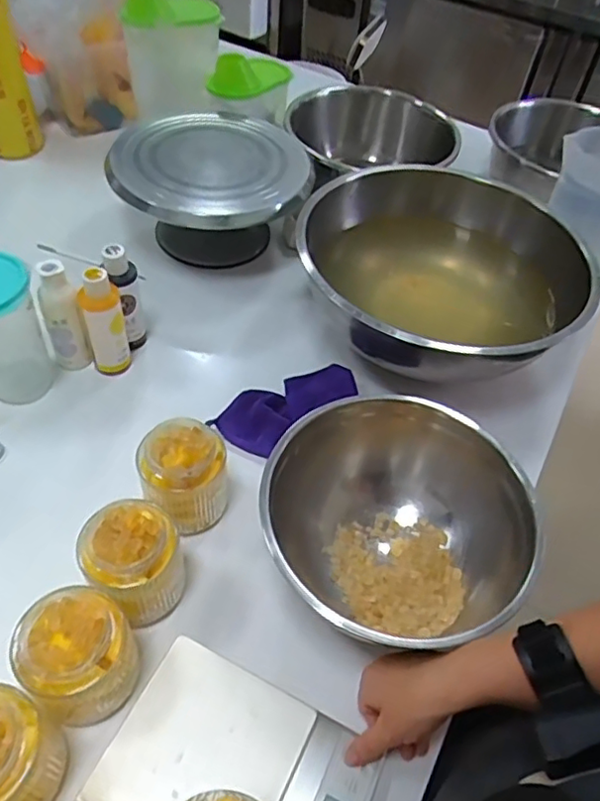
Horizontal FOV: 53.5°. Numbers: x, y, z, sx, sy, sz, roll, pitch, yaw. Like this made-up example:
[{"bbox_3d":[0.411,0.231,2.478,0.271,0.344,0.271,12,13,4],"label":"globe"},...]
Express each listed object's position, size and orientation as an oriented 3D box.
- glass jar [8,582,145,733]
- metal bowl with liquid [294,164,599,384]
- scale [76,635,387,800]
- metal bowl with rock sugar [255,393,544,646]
[{"bbox_3d":[-0.181,0.206,0.486,0.086,0.086,0.081,3,50,-4],"label":"glass jar"},{"bbox_3d":[0.175,-0.161,0.800,0.342,0.134,0.371,3,50,-4],"label":"metal bowl with liquid"},{"bbox_3d":[-0.048,0.300,0.481,0.201,0.032,0.143,21,52,11],"label":"scale"},{"bbox_3d":[0.088,0.127,0.589,0.236,0.119,0.238,3,50,-4],"label":"metal bowl with rock sugar"}]

